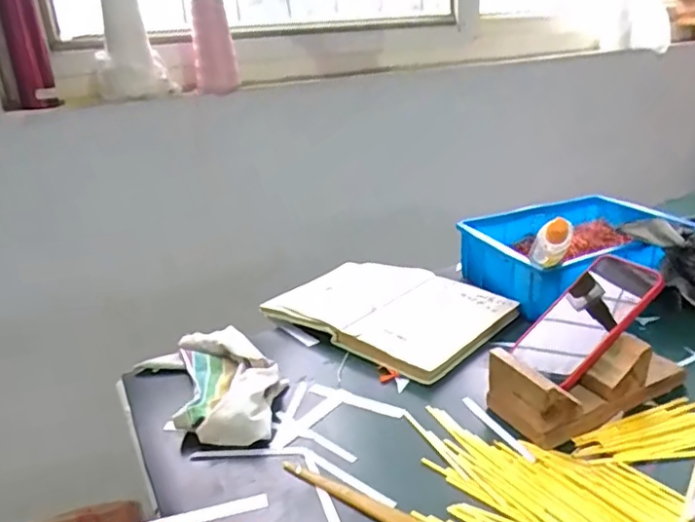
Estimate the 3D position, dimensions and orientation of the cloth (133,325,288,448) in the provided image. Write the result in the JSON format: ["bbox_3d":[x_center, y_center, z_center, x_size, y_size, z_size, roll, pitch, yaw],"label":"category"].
[{"bbox_3d":[-0.146,0.135,0.650,0.135,0.039,0.225,-18,26,-32],"label":"cloth"}]

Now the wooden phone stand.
[{"bbox_3d":[0.256,0.115,0.578,0.228,0.064,0.075,-10,23,-16],"label":"wooden phone stand"}]

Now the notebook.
[{"bbox_3d":[0.052,0.064,0.774,0.289,0.027,0.199,14,28,36],"label":"notebook"}]

